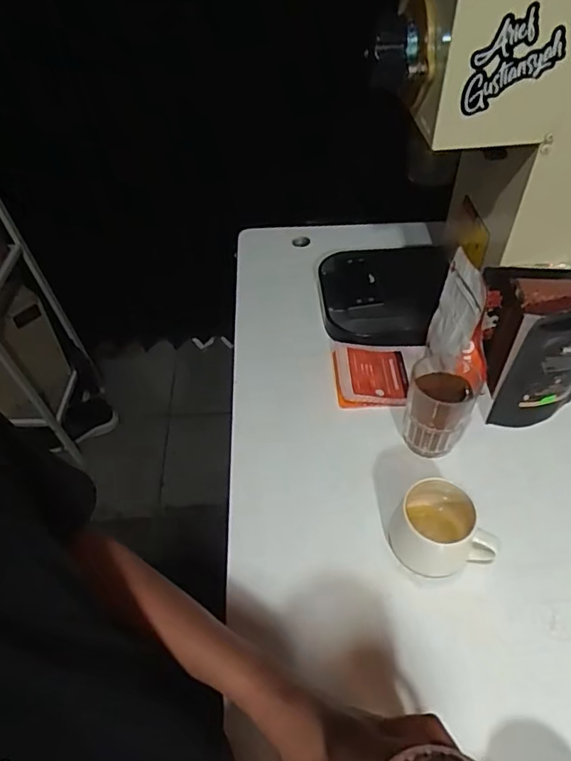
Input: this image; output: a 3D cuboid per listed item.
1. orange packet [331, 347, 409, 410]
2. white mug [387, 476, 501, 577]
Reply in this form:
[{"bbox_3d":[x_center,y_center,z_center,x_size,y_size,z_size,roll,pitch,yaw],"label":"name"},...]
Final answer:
[{"bbox_3d":[0.126,-0.005,0.773,0.106,0.017,0.114,-2,47,0],"label":"orange packet"},{"bbox_3d":[0.170,0.163,0.586,0.107,0.074,0.081,6,48,7],"label":"white mug"}]

